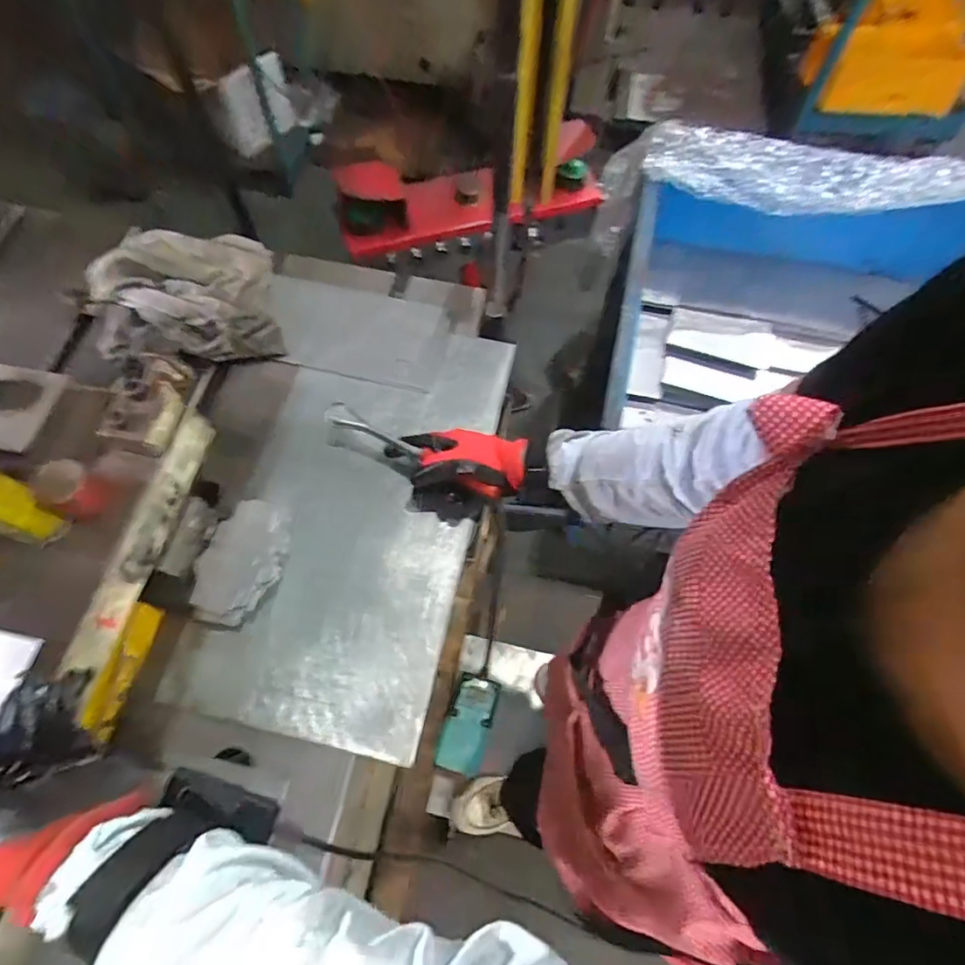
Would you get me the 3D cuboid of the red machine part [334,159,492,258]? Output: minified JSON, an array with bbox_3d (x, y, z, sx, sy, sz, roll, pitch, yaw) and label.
[{"bbox_3d":[-0.133,-0.594,1.118,0.351,0.143,0.137,-21,67,-9],"label":"red machine part"}]

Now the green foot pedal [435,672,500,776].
[{"bbox_3d":[-0.027,0.523,1.202,0.101,0.061,0.220,15,41,7],"label":"green foot pedal"}]

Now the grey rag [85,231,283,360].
[{"bbox_3d":[-0.381,-0.228,0.678,0.228,0.070,0.183,-13,66,-5],"label":"grey rag"}]

